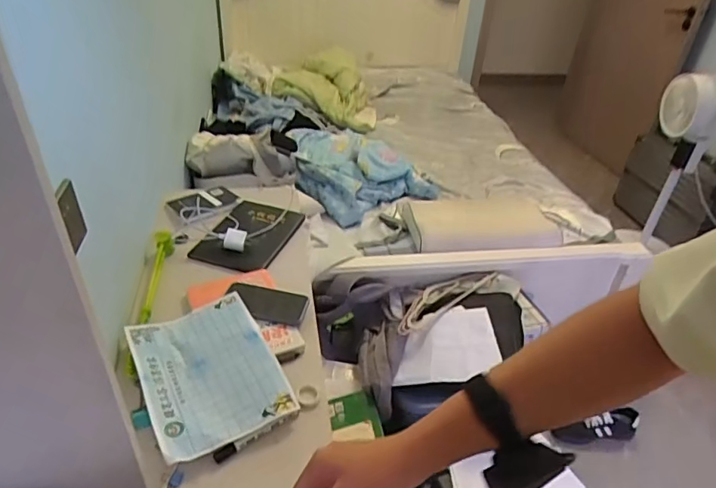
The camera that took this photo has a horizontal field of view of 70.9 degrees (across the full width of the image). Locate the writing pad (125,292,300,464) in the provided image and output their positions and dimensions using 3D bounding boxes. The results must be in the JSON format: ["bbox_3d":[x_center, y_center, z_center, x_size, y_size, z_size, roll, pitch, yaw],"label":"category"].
[{"bbox_3d":[-0.247,0.200,0.830,0.200,0.030,0.275,-17,40,-26],"label":"writing pad"}]

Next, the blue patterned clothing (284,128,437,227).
[{"bbox_3d":[-0.025,-0.305,1.966,0.512,0.160,0.524,-14,39,-24],"label":"blue patterned clothing"}]

